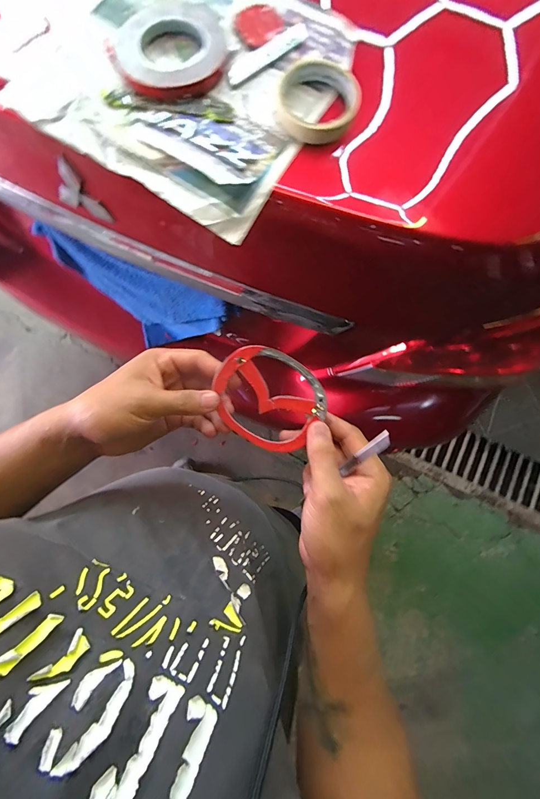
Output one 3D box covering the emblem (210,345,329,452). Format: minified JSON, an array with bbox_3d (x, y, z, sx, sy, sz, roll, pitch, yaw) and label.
[{"bbox_3d":[-0.002,-0.001,0.300,0.097,0.005,0.084,39,97,-2],"label":"emblem"}]

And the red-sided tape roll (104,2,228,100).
[{"bbox_3d":[-0.115,-0.401,0.382,0.126,0.018,0.142,-20,78,-6],"label":"red-sided tape roll"}]

